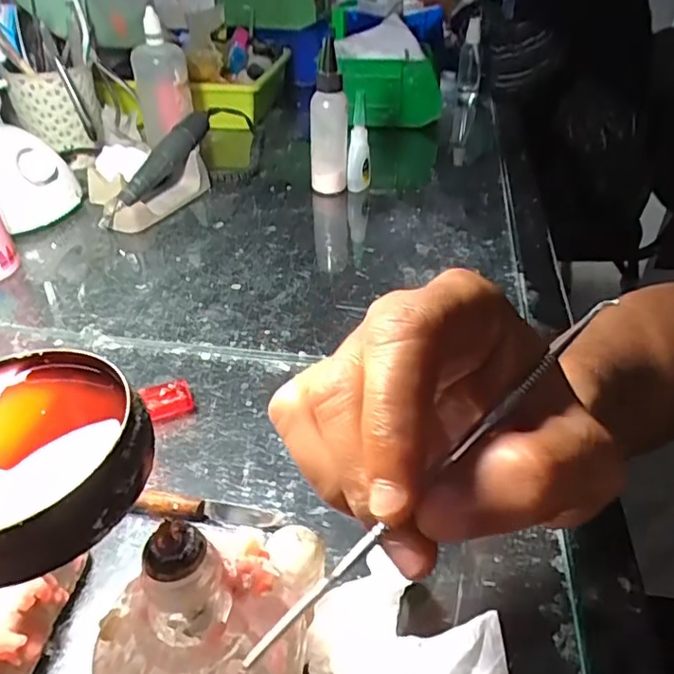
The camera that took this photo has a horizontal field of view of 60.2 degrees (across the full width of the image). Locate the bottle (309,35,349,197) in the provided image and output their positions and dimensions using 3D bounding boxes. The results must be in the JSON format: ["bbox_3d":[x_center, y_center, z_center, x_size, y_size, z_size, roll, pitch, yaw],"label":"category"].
[{"bbox_3d":[-0.008,-0.215,0.598,0.039,0.145,0.034,0,38,1],"label":"bottle"}]

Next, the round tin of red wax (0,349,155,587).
[{"bbox_3d":[-0.095,0.035,0.174,0.070,0.023,0.072,0,38,0],"label":"round tin of red wax"}]

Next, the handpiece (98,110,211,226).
[{"bbox_3d":[-0.183,-0.175,0.599,0.028,0.029,0.177,17,58,21],"label":"handpiece"}]

